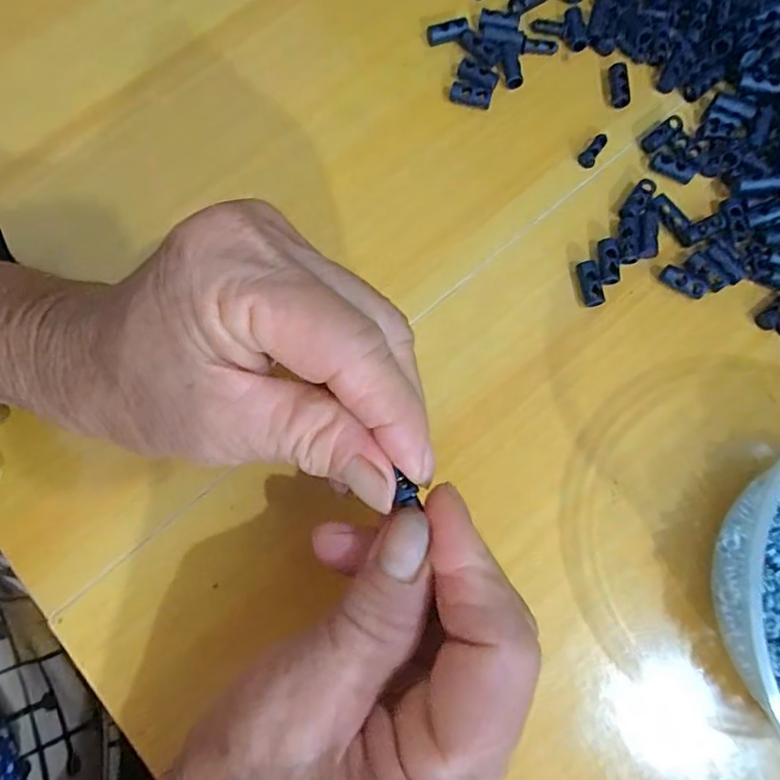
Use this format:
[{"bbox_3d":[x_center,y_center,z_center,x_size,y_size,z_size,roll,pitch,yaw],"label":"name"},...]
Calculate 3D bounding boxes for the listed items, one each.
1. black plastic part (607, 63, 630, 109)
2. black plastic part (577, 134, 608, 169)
[{"bbox_3d":[0.102,-0.135,0.247,0.008,0.006,0.019,-8,91,-3],"label":"black plastic part"},{"bbox_3d":[0.088,-0.104,0.243,0.007,0.005,0.017,31,79,5],"label":"black plastic part"}]

